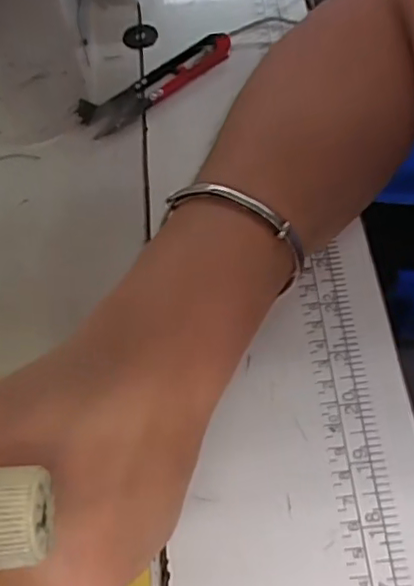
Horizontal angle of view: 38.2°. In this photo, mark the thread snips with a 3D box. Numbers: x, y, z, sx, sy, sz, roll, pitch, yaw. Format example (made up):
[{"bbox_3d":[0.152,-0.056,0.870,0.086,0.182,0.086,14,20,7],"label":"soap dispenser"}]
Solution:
[{"bbox_3d":[-0.026,-0.127,0.360,0.098,0.017,0.023,-32,64,-17],"label":"thread snips"}]

